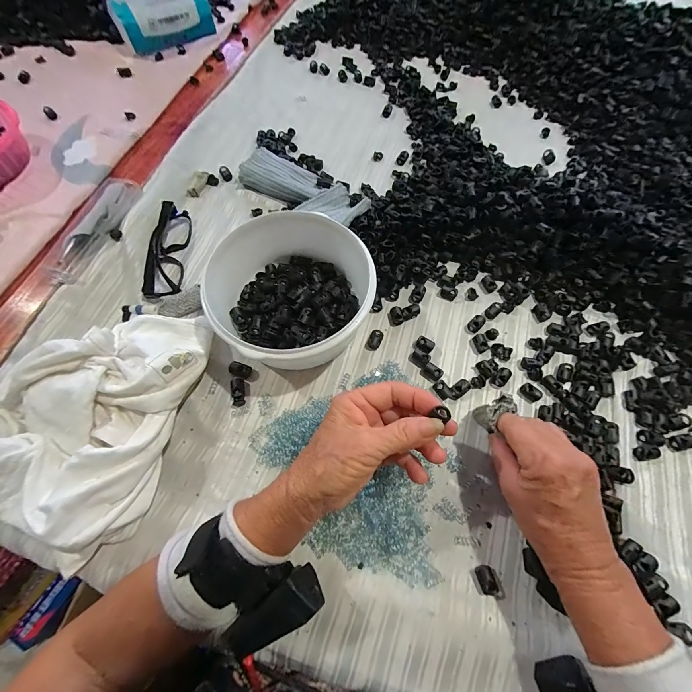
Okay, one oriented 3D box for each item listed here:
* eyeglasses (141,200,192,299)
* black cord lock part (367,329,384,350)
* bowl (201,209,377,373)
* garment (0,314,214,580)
[{"bbox_3d":[-0.217,-0.122,0.383,0.037,0.024,0.130,-5,66,-1],"label":"eyeglasses"},{"bbox_3d":[0.033,-0.008,0.351,0.014,0.009,0.025,22,69,10],"label":"black cord lock part"},{"bbox_3d":[-0.055,-0.048,0.331,0.142,0.077,0.153,0,66,1],"label":"bowl"},{"bbox_3d":[-0.234,0.058,0.295,0.162,0.060,0.220,14,68,7],"label":"garment"}]

